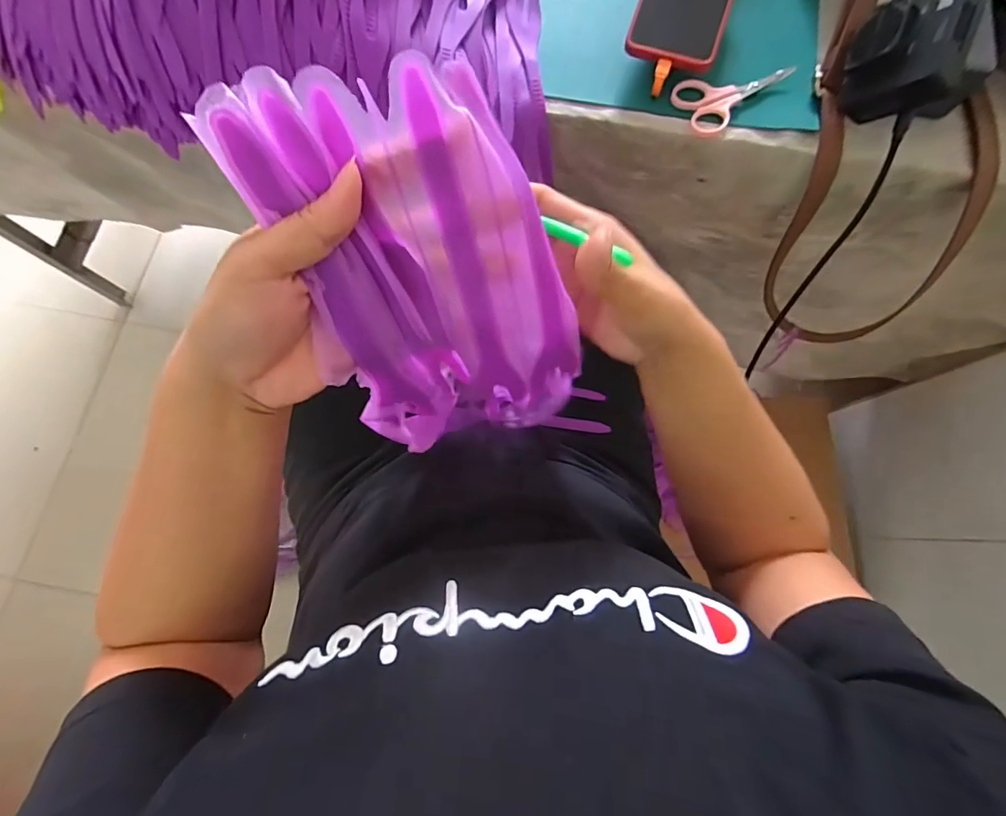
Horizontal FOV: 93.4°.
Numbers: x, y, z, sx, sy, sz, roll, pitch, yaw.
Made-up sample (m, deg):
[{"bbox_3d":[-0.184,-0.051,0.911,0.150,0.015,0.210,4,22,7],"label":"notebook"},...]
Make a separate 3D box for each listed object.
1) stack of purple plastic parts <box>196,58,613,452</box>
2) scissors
[{"bbox_3d":[-0.035,-0.050,0.264,0.134,0.248,0.041,-21,50,10],"label":"stack of purple plastic parts"},{"bbox_3d":[0.204,-0.289,0.425,0.107,0.012,0.055,-37,79,-8],"label":"scissors"}]

